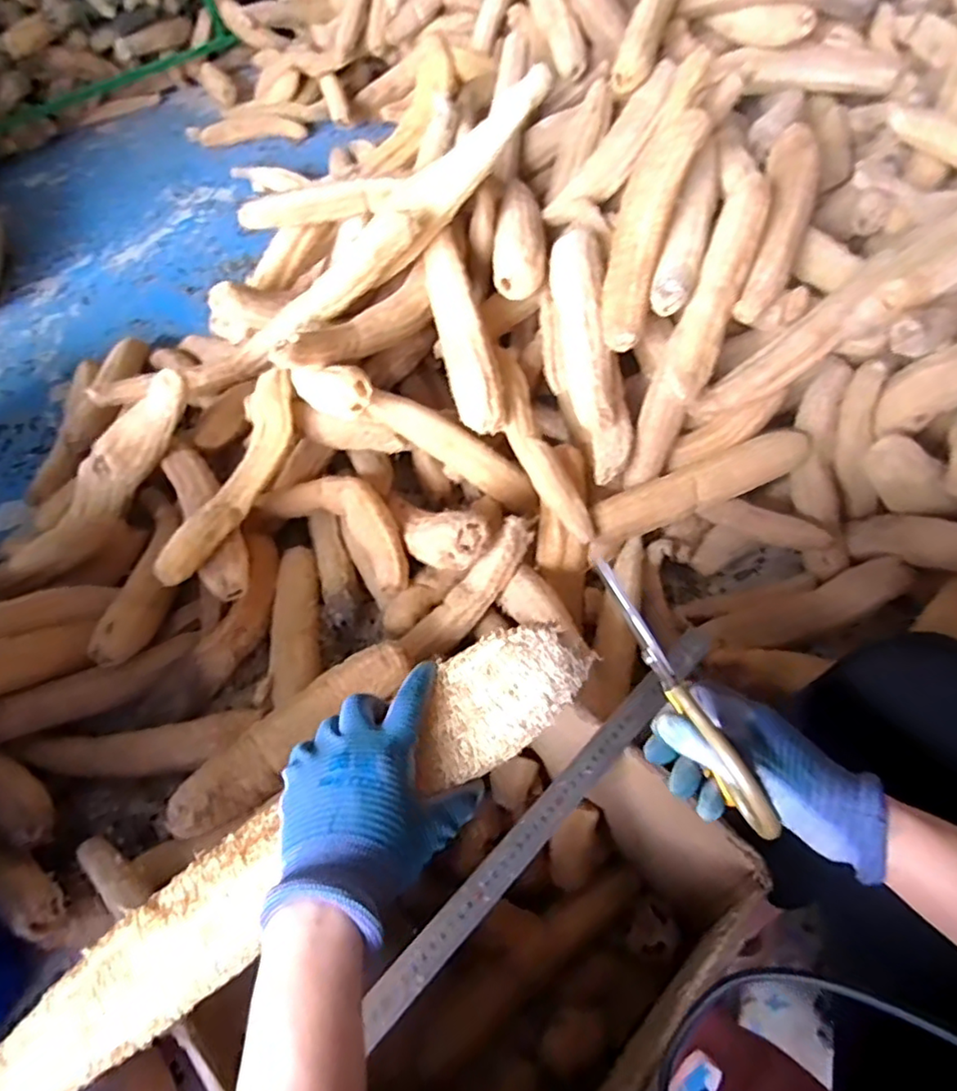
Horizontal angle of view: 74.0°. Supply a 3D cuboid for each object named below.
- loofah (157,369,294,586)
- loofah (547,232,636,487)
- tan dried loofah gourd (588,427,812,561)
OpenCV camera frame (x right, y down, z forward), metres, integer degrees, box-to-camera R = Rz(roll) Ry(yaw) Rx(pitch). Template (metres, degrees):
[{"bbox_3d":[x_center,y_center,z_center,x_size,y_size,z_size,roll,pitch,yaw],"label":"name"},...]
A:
[{"bbox_3d":[-0.363,-0.109,0.966,0.080,0.080,0.390,9,54,11],"label":"loofah"},{"bbox_3d":[0.177,-0.310,0.983,0.092,0.075,0.428,-8,79,-1],"label":"loofah"},{"bbox_3d":[0.324,-0.087,0.942,0.341,0.084,0.066,-16,54,-8],"label":"tan dried loofah gourd"}]

